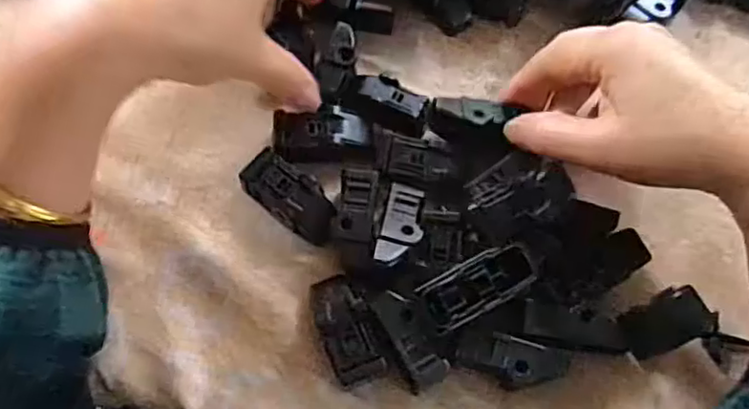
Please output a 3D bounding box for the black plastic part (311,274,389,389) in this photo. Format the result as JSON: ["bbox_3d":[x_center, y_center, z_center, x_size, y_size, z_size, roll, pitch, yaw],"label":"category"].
[{"bbox_3d":[-0.011,0.054,0.282,0.024,0.019,0.048,-19,70,-9],"label":"black plastic part"}]

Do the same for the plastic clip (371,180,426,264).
[{"bbox_3d":[0.012,0.008,0.286,0.019,0.008,0.044,15,46,5],"label":"plastic clip"}]

